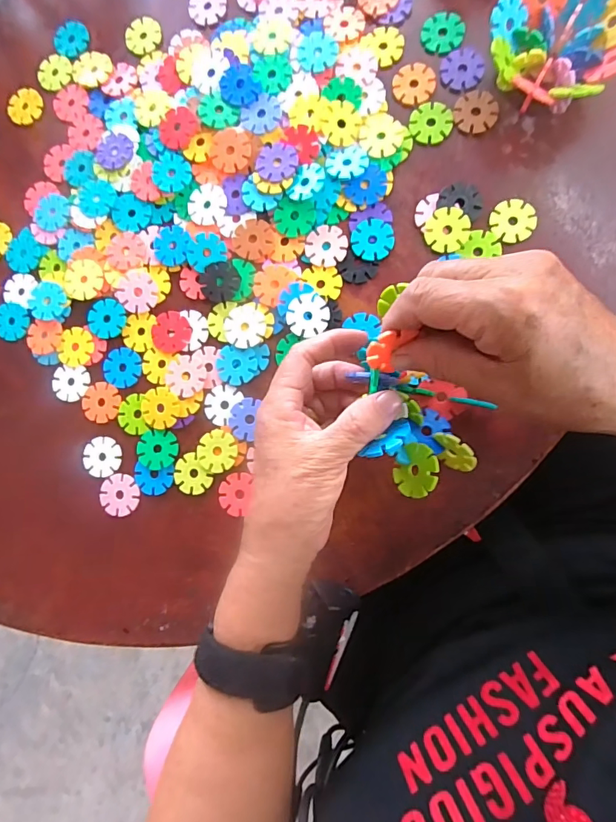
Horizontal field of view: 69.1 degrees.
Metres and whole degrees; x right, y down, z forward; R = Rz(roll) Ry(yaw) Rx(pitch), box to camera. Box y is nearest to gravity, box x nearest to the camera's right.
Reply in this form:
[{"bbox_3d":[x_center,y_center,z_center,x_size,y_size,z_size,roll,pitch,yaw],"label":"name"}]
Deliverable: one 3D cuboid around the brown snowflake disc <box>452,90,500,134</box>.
[{"bbox_3d":[0.125,-0.223,0.333,0.031,0.004,0.032,-1,86,8],"label":"brown snowflake disc"}]

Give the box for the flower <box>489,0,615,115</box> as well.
[{"bbox_3d":[0.170,-0.245,0.309,0.087,0.041,0.090,1,86,8],"label":"flower"}]

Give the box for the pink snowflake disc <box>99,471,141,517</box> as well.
[{"bbox_3d":[-0.146,0.066,0.348,0.031,0.004,0.033,-1,86,8],"label":"pink snowflake disc"}]

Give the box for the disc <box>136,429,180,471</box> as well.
[{"bbox_3d":[-0.116,0.030,0.344,0.031,0.004,0.030,-1,86,8],"label":"disc"}]

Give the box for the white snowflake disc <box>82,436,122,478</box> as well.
[{"bbox_3d":[-0.162,0.036,0.351,0.028,0.004,0.031,-4,86,7],"label":"white snowflake disc"}]

